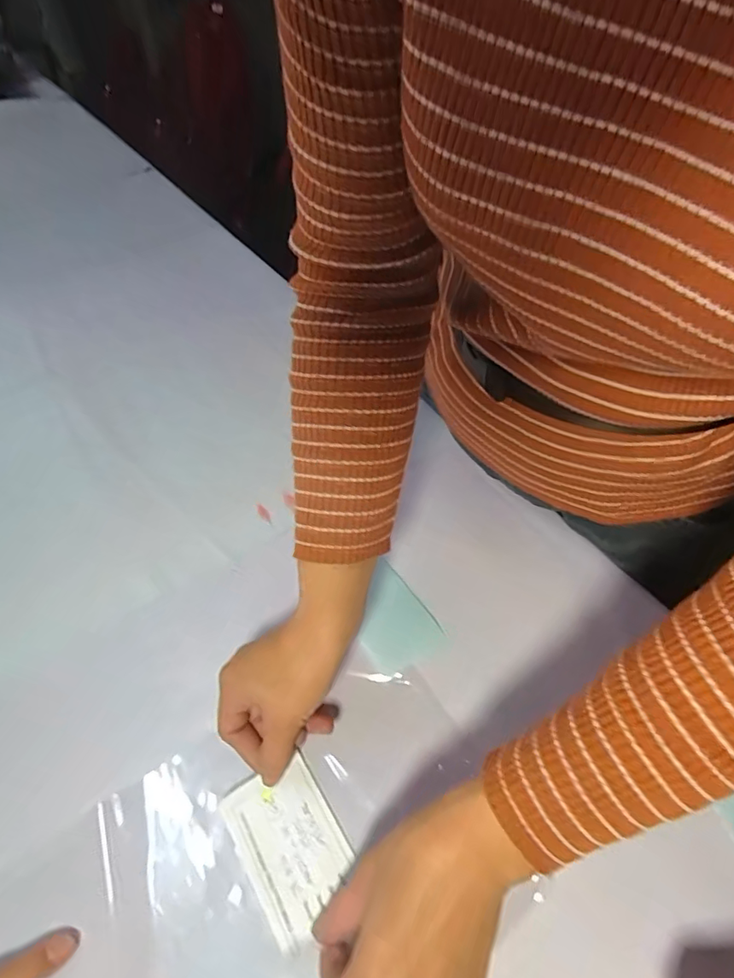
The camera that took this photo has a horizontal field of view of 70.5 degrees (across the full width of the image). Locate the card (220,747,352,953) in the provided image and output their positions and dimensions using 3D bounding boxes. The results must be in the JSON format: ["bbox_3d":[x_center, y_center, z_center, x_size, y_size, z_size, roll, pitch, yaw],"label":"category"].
[{"bbox_3d":[-0.048,0.222,0.326,0.059,0.006,0.088,-30,56,-16],"label":"card"}]

